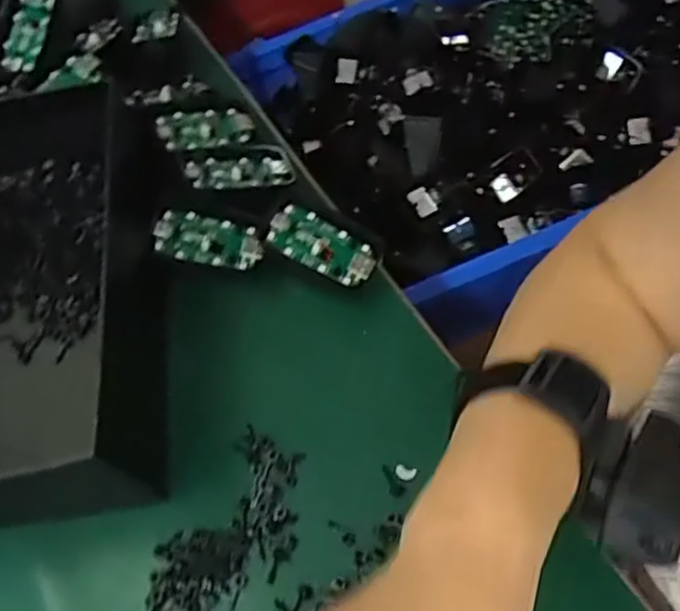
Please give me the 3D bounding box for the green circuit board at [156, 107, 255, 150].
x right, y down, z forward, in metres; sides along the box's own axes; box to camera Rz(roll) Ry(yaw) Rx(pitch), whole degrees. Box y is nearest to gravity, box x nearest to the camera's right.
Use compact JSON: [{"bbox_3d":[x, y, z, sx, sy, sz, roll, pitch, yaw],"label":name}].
[{"bbox_3d":[-0.091,-0.121,0.468,0.065,0.006,0.032,-13,69,-26],"label":"green circuit board"}]

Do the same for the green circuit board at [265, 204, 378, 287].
[{"bbox_3d":[-0.010,-0.037,0.410,0.064,0.004,0.033,27,67,-1],"label":"green circuit board"}]

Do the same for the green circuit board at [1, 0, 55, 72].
[{"bbox_3d":[-0.237,-0.210,0.519,0.032,0.007,0.065,20,93,14],"label":"green circuit board"}]

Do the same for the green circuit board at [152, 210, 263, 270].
[{"bbox_3d":[-0.080,-0.041,0.421,0.064,0.009,0.030,12,59,-5],"label":"green circuit board"}]

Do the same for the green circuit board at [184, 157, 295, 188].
[{"bbox_3d":[-0.066,-0.087,0.446,0.067,0.008,0.031,-5,57,-16],"label":"green circuit board"}]

